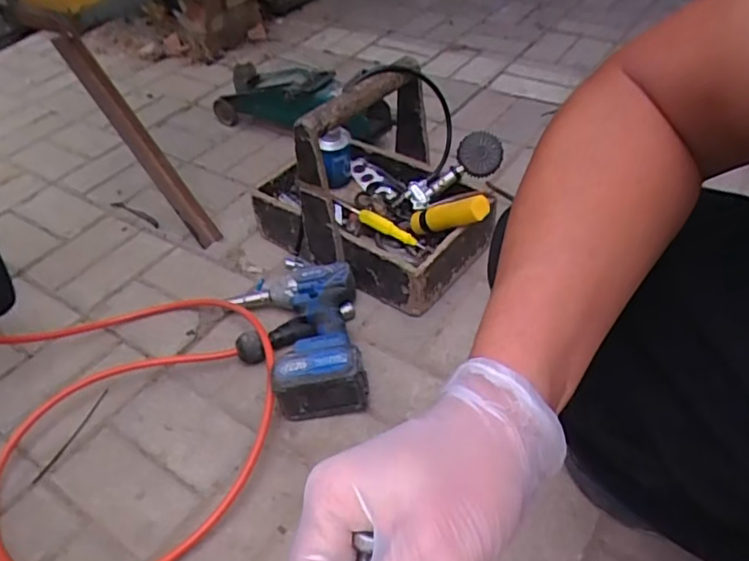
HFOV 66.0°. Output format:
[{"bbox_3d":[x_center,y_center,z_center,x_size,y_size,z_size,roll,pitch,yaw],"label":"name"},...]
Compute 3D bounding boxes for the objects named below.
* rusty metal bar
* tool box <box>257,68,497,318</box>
[{"bbox_3d":[-0.380,-0.225,0.941,0.027,0.383,0.054,-43,16,-35],"label":"rusty metal bar"},{"bbox_3d":[-0.002,-0.153,0.888,0.342,0.302,0.245,32,56,34],"label":"tool box"}]

